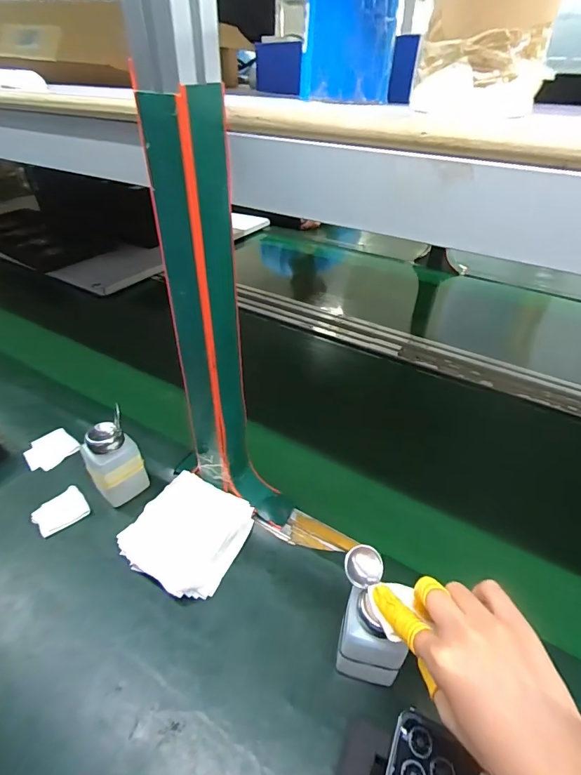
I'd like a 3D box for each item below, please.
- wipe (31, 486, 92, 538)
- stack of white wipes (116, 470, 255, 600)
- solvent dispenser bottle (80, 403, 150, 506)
[{"bbox_3d":[-0.278,0.149,0.493,0.056,0.008,0.049,-26,46,-31],"label":"wipe"},{"bbox_3d":[-0.115,0.165,0.467,0.116,0.021,0.123,17,40,18],"label":"stack of white wipes"},{"bbox_3d":[-0.215,0.084,0.494,0.056,0.099,0.064,-25,46,-31],"label":"solvent dispenser bottle"}]

